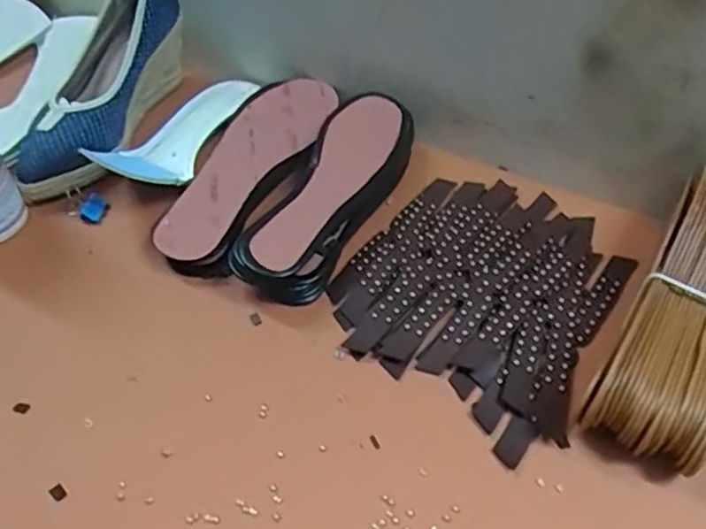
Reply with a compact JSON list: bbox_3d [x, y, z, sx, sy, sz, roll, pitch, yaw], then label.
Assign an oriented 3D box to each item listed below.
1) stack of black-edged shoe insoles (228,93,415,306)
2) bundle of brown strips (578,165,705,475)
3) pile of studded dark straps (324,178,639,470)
[{"bbox_3d":[-0.022,-0.060,0.554,0.077,0.054,0.220,25,55,18],"label":"stack of black-edged shoe insoles"},{"bbox_3d":[0.247,0.032,0.469,0.082,0.079,0.239,28,56,19],"label":"bundle of brown strips"},{"bbox_3d":[0.109,0.016,0.524,0.198,0.017,0.221,32,57,22],"label":"pile of studded dark straps"}]

